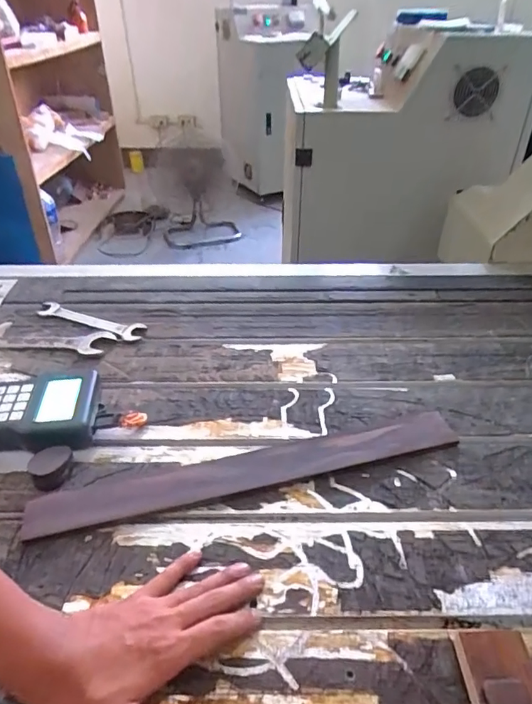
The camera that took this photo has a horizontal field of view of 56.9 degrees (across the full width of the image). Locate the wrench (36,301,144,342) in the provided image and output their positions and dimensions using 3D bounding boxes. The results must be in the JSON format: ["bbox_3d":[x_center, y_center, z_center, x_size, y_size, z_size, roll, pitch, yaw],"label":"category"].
[{"bbox_3d":[-0.272,-0.049,0.759,0.190,0.010,0.035,13,38,18],"label":"wrench"}]

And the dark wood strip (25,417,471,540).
[{"bbox_3d":[-0.011,0.122,0.523,0.454,0.013,0.051,-9,37,-12],"label":"dark wood strip"}]

